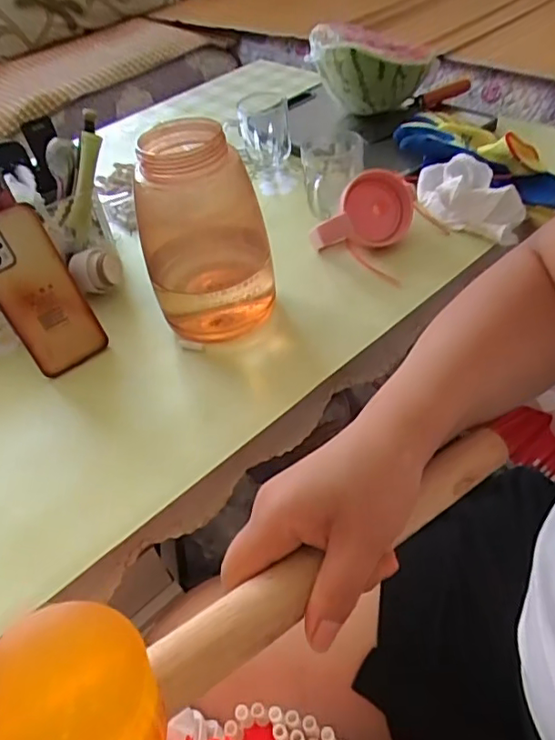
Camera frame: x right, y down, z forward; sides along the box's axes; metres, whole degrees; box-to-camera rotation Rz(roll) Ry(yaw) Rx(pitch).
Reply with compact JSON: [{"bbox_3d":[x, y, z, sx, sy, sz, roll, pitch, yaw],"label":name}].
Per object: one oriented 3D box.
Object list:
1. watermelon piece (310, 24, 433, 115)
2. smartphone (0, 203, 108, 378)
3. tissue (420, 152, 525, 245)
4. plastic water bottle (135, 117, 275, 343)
[{"bbox_3d":[0.151,-0.497,0.917,0.187,0.112,0.166,-1,45,8],"label":"watermelon piece"},{"bbox_3d":[-0.242,-0.078,0.567,0.078,0.163,0.016,-32,23,-17],"label":"smartphone"},{"bbox_3d":[0.237,-0.218,0.700,0.066,0.069,0.160,-29,48,-19],"label":"tissue"},{"bbox_3d":[-0.072,-0.125,0.559,0.120,0.204,0.102,-8,45,1],"label":"plastic water bottle"}]

